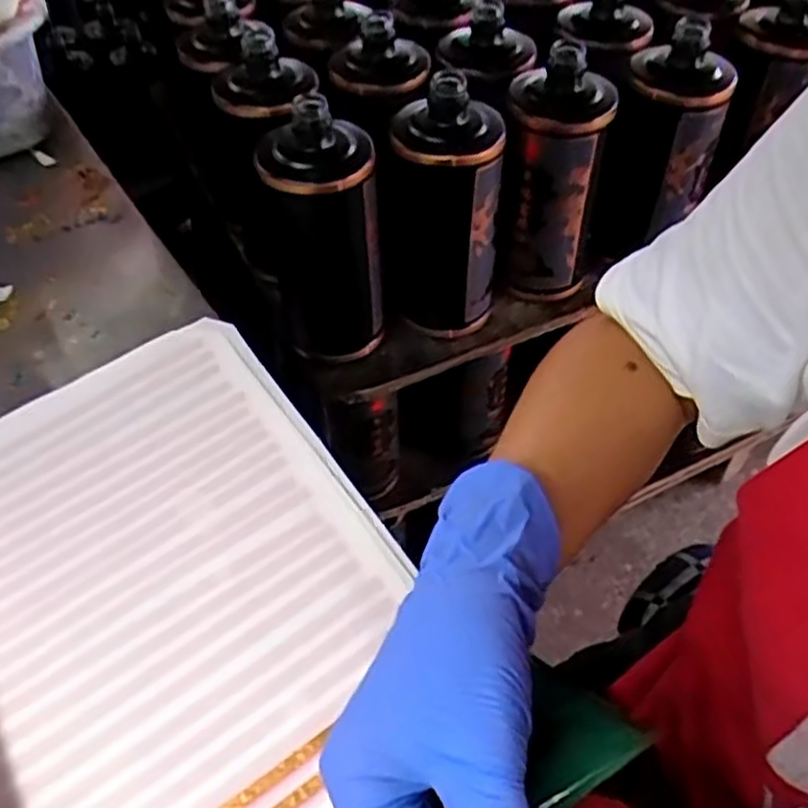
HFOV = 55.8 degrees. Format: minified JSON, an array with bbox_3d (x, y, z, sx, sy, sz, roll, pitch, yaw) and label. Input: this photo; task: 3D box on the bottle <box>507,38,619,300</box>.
[{"bbox_3d":[0.117,-0.172,0.597,0.068,0.190,0.075,7,49,7],"label":"bottle"}]

